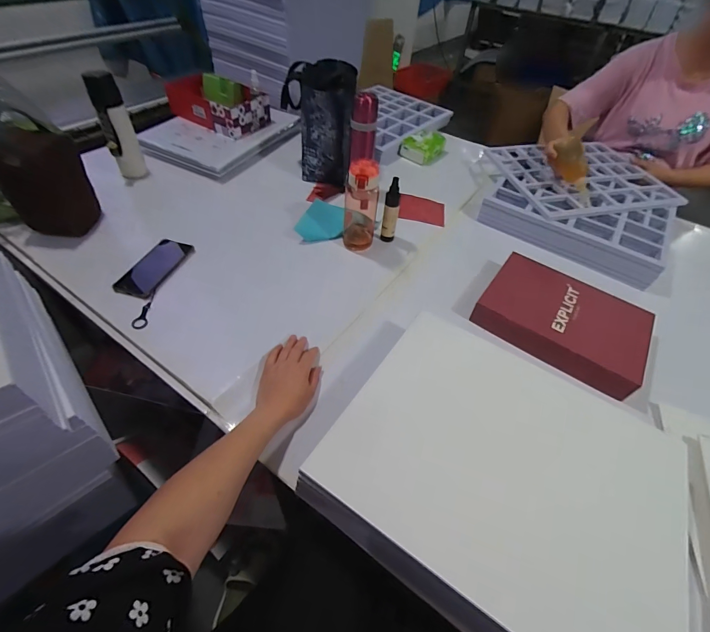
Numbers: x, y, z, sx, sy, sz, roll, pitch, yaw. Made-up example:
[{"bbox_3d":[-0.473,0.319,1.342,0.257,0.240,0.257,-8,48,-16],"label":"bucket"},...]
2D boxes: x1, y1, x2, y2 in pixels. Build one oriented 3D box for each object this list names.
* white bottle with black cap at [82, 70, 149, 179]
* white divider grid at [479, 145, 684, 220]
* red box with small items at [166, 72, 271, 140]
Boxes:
[{"bbox_3d":[-0.610,-0.478,0.912,0.068,0.231,0.078,-19,54,-20],"label":"white bottle with black cap"},{"bbox_3d":[0.658,-0.417,1.037,0.453,0.021,0.368,-8,52,-12],"label":"white divider grid"},{"bbox_3d":[-0.434,-0.675,1.126,0.280,0.102,0.181,30,54,19],"label":"red box with small items"}]

